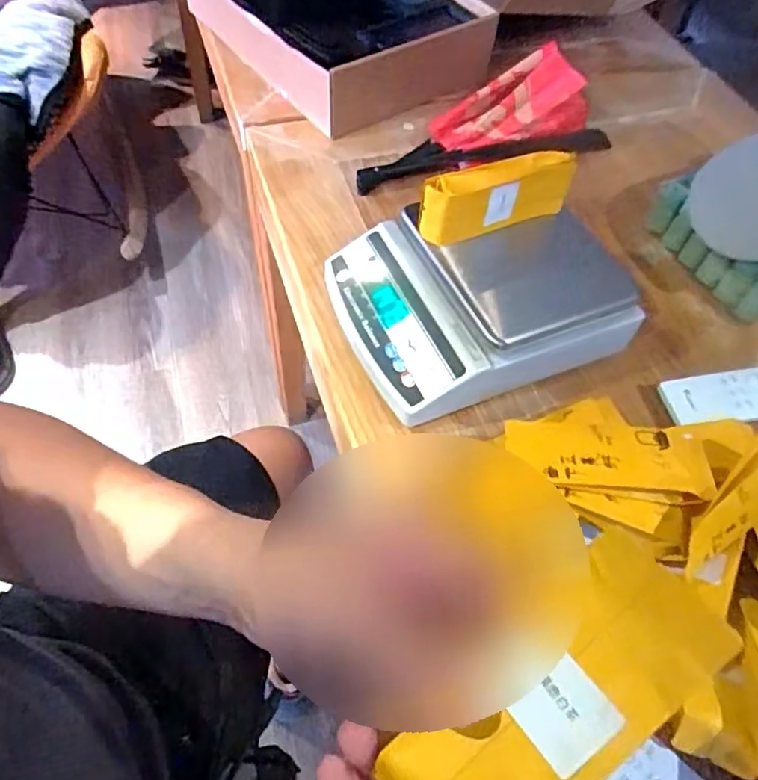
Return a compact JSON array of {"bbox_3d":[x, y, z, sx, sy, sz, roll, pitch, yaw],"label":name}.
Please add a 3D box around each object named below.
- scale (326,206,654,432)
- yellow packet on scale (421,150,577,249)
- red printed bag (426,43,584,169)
[{"bbox_3d":[0.085,-0.093,0.550,0.230,0.070,0.193,-18,60,-15],"label":"scale"},{"bbox_3d":[0.103,-0.170,0.530,0.142,0.055,0.026,-16,60,-14],"label":"yellow packet on scale"},{"bbox_3d":[0.160,-0.341,0.714,0.195,0.062,0.082,-25,62,-19],"label":"red printed bag"}]

